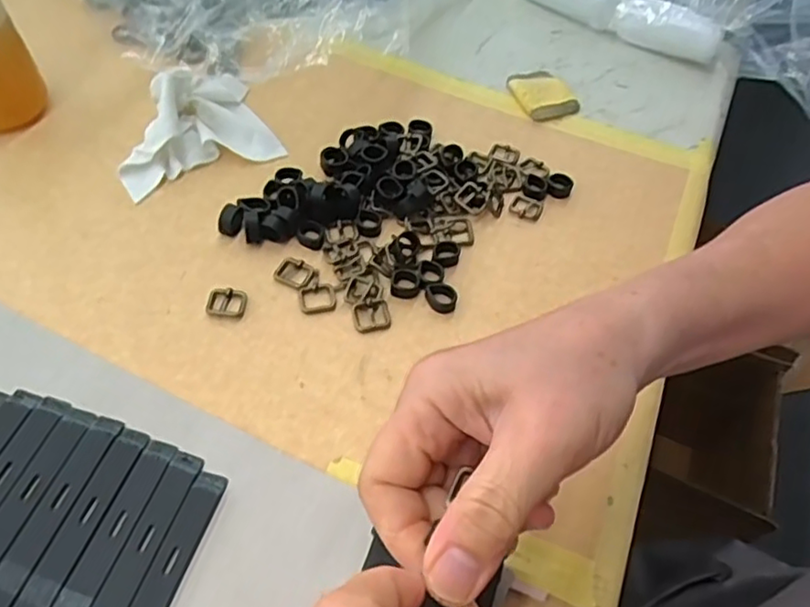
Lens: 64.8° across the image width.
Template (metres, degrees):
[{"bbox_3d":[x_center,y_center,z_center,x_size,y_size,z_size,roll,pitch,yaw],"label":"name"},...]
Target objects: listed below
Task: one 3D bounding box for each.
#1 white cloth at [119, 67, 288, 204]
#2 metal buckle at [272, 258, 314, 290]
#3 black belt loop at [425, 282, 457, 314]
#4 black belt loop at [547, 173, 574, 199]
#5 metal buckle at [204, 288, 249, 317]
[{"bbox_3d":[-0.154,-0.136,0.456,0.108,0.034,0.096,-16,58,-19],"label":"white cloth"},{"bbox_3d":[-0.070,-0.020,0.402,0.023,0.004,0.021,22,54,8],"label":"metal buckle"},{"bbox_3d":[0.022,-0.004,0.399,0.020,0.010,0.017,8,53,-3],"label":"black belt loop"},{"bbox_3d":[0.115,-0.087,0.473,0.019,0.008,0.022,20,54,7],"label":"black belt loop"},{"bbox_3d":[-0.108,-0.001,0.385,0.023,0.006,0.021,7,53,-3],"label":"metal buckle"}]

